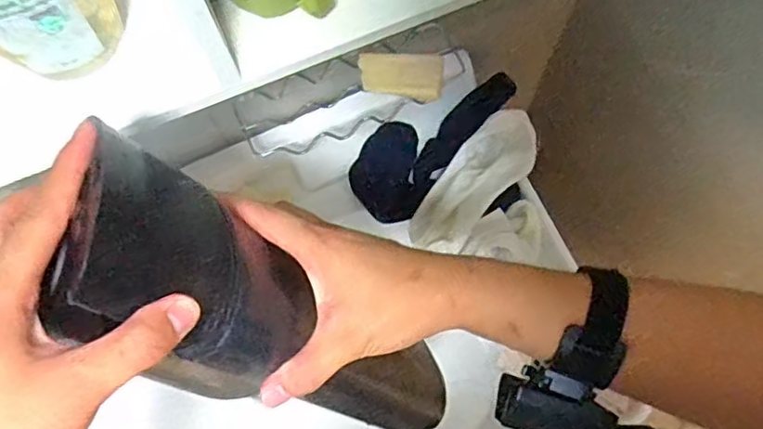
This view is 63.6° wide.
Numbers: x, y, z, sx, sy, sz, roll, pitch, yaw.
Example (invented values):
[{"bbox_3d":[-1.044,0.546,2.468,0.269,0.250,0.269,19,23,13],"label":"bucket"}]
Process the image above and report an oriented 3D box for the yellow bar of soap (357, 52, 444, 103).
[{"bbox_3d":[0.020,-0.146,0.650,0.086,0.020,0.046,4,73,3],"label":"yellow bar of soap"}]

